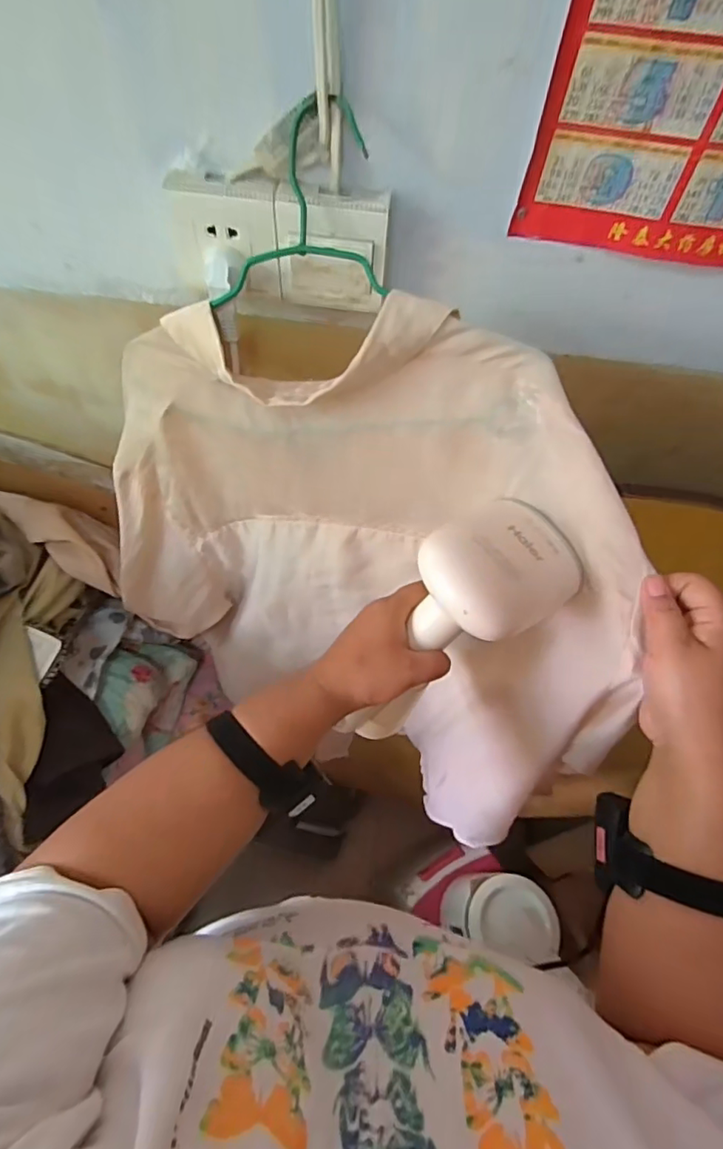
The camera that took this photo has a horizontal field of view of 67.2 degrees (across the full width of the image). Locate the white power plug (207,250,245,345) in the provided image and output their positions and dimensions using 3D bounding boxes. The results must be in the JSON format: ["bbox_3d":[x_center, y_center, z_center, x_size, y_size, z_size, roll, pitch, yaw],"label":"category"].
[{"bbox_3d":[-0.111,-0.230,0.452,0.030,0.068,0.020,4,37,-1],"label":"white power plug"}]

